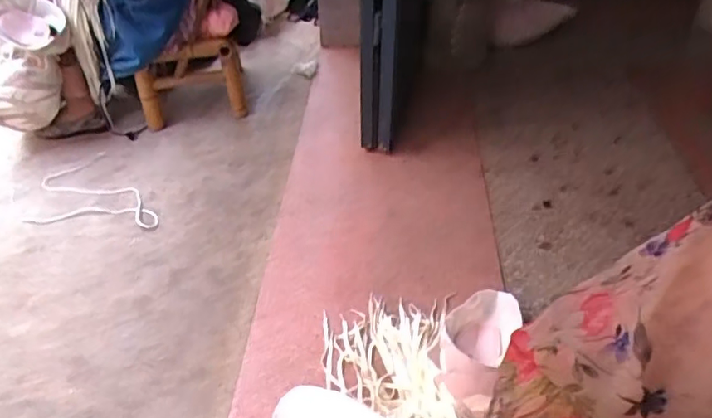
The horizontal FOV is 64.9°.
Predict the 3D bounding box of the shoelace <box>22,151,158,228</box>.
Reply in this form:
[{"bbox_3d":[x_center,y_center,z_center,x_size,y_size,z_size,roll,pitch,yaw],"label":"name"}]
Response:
[{"bbox_3d":[-0.698,-0.003,1.438,0.253,0.015,0.404,-33,47,-24],"label":"shoelace"}]

